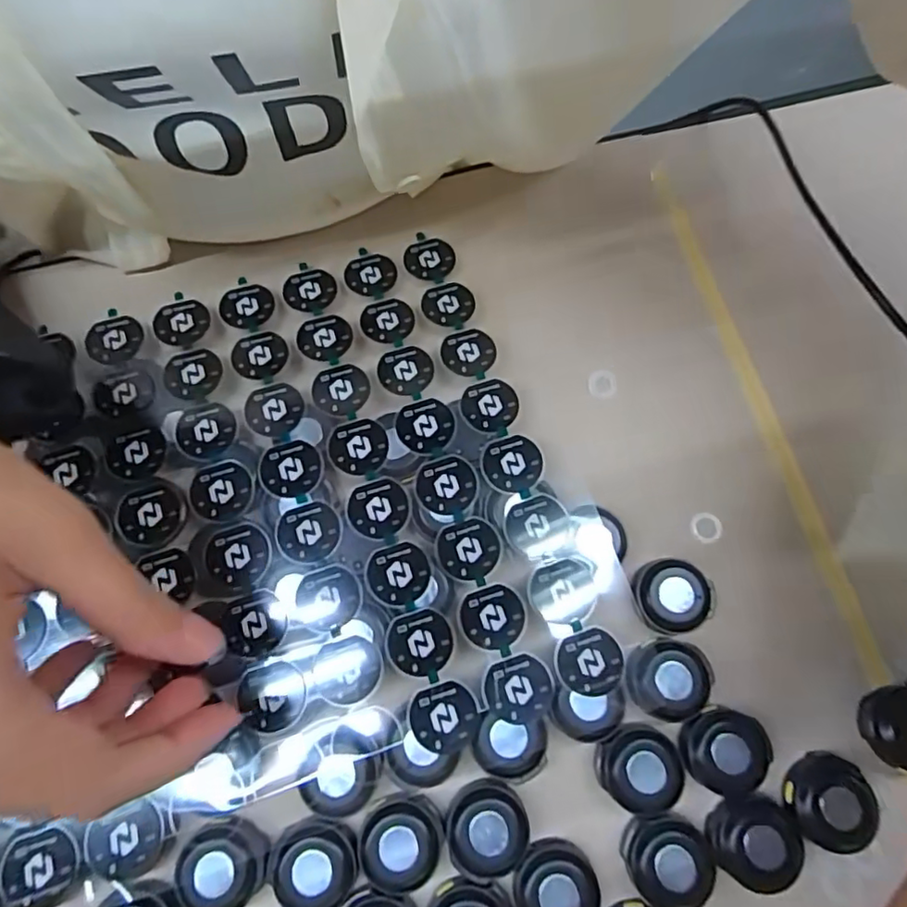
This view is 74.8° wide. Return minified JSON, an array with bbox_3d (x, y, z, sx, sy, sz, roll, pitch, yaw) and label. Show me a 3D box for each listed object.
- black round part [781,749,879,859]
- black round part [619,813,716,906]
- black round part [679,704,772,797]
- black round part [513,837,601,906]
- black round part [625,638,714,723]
[{"bbox_3d":[0.137,0.126,0.214,0.029,0.008,0.030,0,74,-1],"label":"black round part"},{"bbox_3d":[0.076,0.146,0.211,0.029,0.009,0.030,-2,74,-1],"label":"black round part"},{"bbox_3d":[0.101,0.111,0.219,0.029,0.009,0.029,0,74,-1],"label":"black round part"},{"bbox_3d":[0.036,0.154,0.207,0.029,0.009,0.030,0,74,-1],"label":"black round part"},{"bbox_3d":[0.082,0.086,0.226,0.032,0.008,0.029,12,74,3],"label":"black round part"}]

